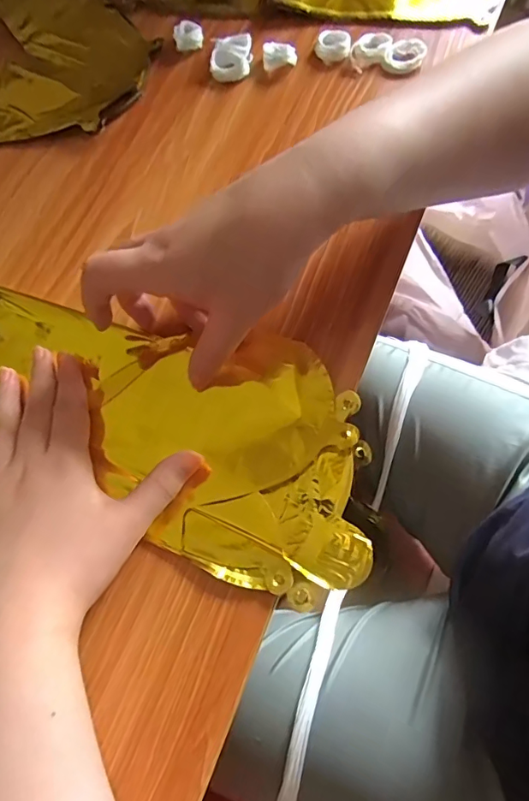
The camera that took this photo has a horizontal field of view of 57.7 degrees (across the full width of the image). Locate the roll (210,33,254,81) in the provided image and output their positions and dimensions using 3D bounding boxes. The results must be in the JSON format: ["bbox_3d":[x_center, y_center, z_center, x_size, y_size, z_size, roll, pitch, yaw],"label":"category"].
[{"bbox_3d":[-0.028,-0.293,0.410,0.033,0.014,0.043,2,69,2],"label":"roll"}]

